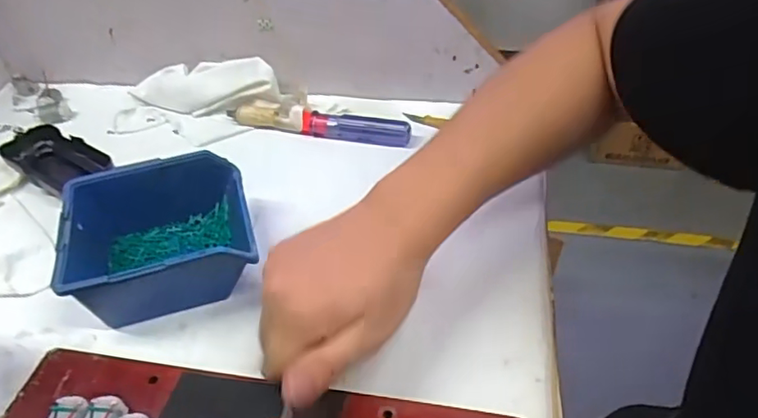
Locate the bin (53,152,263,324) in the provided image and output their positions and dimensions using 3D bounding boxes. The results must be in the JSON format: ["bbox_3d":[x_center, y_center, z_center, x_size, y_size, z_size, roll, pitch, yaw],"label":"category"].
[{"bbox_3d":[-0.154,0.024,0.412,0.121,0.062,0.116,-14,45,-12],"label":"bin"}]

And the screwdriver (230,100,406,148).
[{"bbox_3d":[-0.057,-0.086,0.549,0.177,0.030,0.027,9,45,11],"label":"screwdriver"}]

